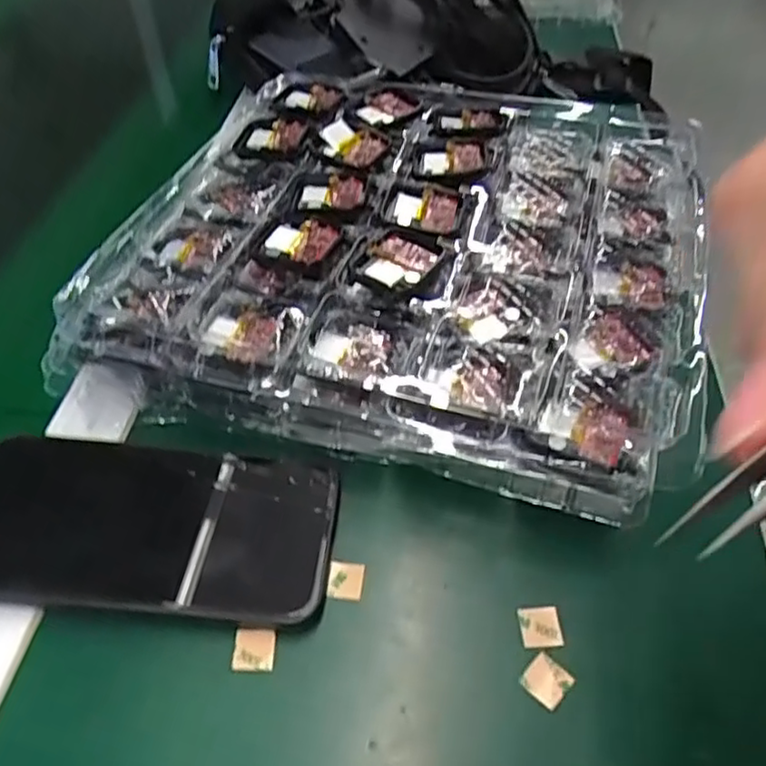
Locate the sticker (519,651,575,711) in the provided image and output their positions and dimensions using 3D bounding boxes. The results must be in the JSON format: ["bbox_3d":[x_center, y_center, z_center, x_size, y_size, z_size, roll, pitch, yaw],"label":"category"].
[{"bbox_3d":[0.062,0.112,0.253,0.015,0.004,0.015,-35,55,-27],"label":"sticker"}]

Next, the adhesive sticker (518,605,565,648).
[{"bbox_3d":[0.063,0.096,0.267,0.016,0.004,0.015,-4,47,-2],"label":"adhesive sticker"}]

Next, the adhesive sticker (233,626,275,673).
[{"bbox_3d":[-0.050,0.103,0.261,0.016,0.004,0.015,0,47,2],"label":"adhesive sticker"}]

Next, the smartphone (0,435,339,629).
[{"bbox_3d":[-0.102,0.059,0.288,0.159,0.013,0.076,3,48,6],"label":"smartphone"}]

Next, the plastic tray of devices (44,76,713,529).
[{"bbox_3d":[0.020,-0.076,0.371,0.286,0.051,0.266,12,50,14],"label":"plastic tray of devices"}]

